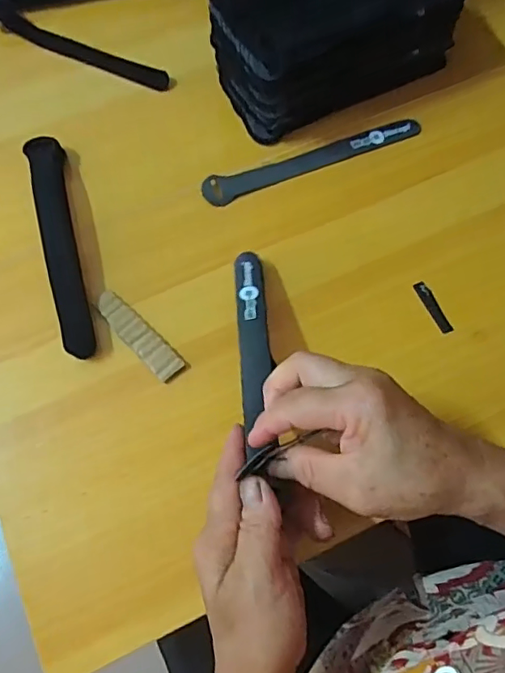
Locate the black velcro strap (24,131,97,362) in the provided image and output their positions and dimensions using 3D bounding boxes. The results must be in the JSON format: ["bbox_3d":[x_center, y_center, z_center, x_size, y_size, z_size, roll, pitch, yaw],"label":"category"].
[{"bbox_3d":[-0.150,-0.075,0.418,0.026,0.026,0.193,-14,70,-5],"label":"black velcro strap"}]

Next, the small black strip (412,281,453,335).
[{"bbox_3d":[0.137,-0.022,0.406,0.010,0.004,0.043,-30,79,8],"label":"small black strip"}]

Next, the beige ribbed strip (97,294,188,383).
[{"bbox_3d":[-0.084,-0.002,0.395,0.021,0.006,0.084,-41,74,-14],"label":"beige ribbed strip"}]

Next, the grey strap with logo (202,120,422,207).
[{"bbox_3d":[0.051,-0.150,0.451,0.192,0.005,0.027,-22,71,-8],"label":"grey strap with logo"}]

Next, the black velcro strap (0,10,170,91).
[{"bbox_3d":[-0.165,-0.270,0.503,0.195,0.012,0.021,24,71,9],"label":"black velcro strap"}]

